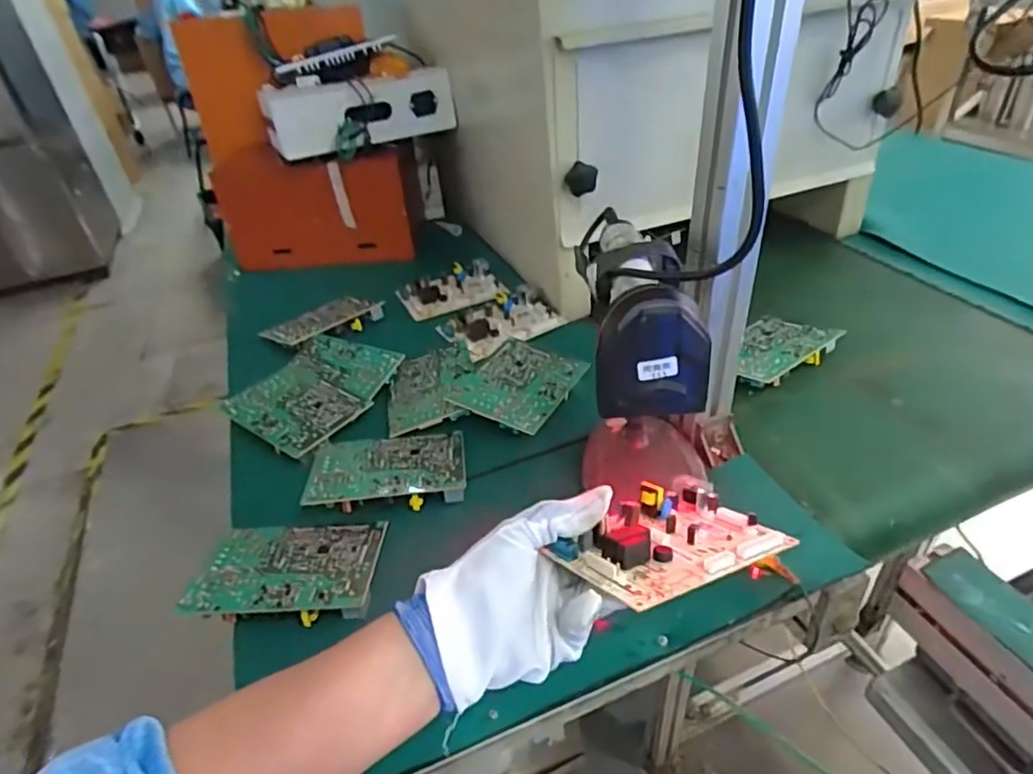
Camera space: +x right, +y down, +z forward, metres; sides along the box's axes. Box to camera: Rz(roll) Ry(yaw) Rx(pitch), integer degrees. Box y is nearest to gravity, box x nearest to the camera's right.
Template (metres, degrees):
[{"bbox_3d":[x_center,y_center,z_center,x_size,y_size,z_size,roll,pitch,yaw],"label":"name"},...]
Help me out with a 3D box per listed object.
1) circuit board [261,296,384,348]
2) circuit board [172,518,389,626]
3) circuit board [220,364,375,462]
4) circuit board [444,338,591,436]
[{"bbox_3d":[-0.252,-0.086,0.812,0.090,0.027,0.141,25,48,35],"label":"circuit board"},{"bbox_3d":[-0.178,0.144,0.494,0.135,0.031,0.094,-5,37,3],"label":"circuit board"},{"bbox_3d":[-0.233,0.023,0.653,0.131,0.020,0.099,17,43,29],"label":"circuit board"},{"bbox_3d":[0.005,-0.005,0.648,0.099,0.027,0.133,14,42,25],"label":"circuit board"}]

